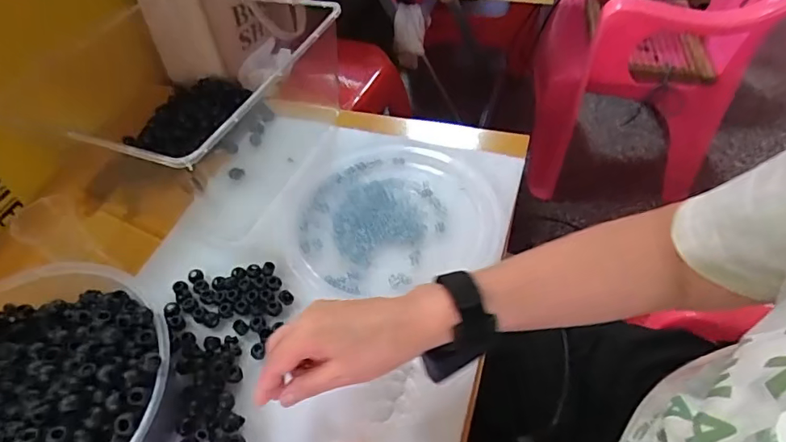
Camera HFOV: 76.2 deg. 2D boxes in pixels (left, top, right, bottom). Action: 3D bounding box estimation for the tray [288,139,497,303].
[{"bbox_3d":[0.000,-0.016,0.601,0.242,0.014,0.221,-3,49,2],"label":"tray"}]

